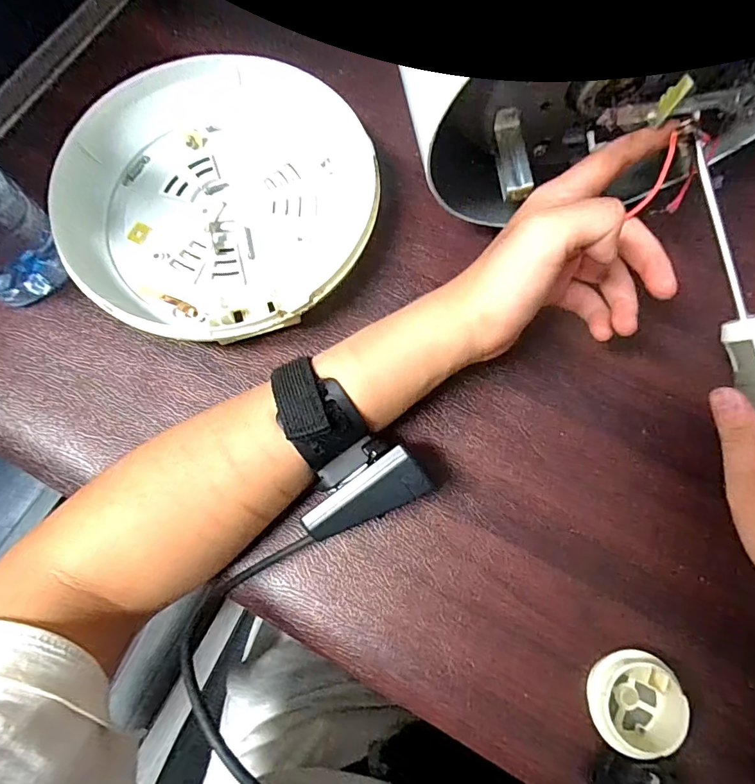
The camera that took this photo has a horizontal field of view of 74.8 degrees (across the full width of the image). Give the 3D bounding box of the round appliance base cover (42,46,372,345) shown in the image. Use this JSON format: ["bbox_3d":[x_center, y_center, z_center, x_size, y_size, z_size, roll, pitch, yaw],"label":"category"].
[{"bbox_3d":[-0.100,-0.136,0.331,0.197,0.035,0.210,0,74,-2],"label":"round appliance base cover"}]

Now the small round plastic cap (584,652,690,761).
[{"bbox_3d":[0.131,0.159,0.252,0.044,0.022,0.048,0,74,-2],"label":"small round plastic cap"}]

